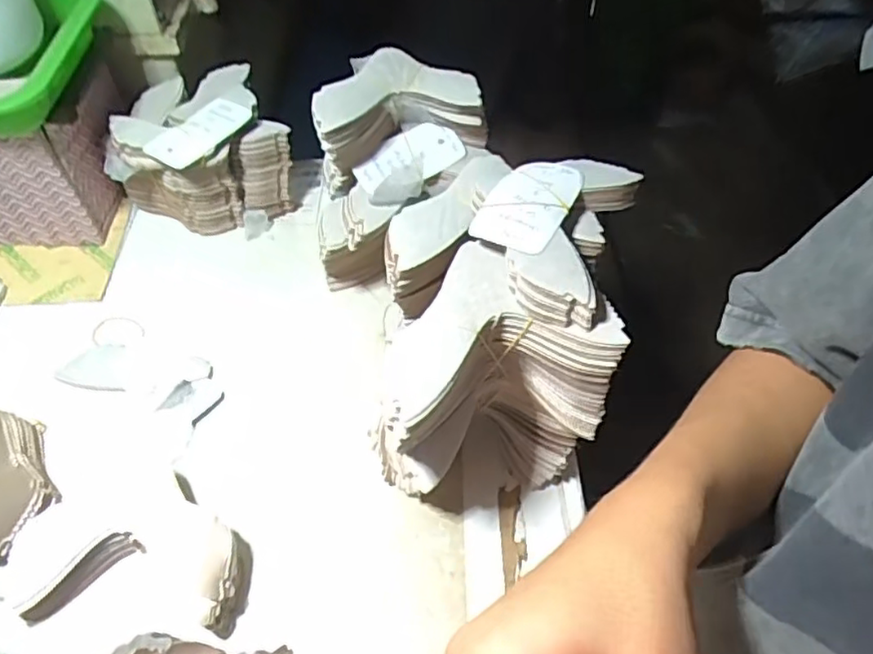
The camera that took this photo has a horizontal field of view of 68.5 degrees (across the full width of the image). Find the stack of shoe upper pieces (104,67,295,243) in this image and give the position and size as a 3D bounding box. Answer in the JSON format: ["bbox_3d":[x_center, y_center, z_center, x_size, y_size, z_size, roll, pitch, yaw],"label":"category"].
[{"bbox_3d":[-0.244,-0.177,0.663,0.165,0.115,0.153,-28,58,-19],"label":"stack of shoe upper pieces"}]

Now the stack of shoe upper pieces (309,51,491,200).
[{"bbox_3d":[-0.036,-0.183,0.558,0.140,0.075,0.089,-14,54,-10],"label":"stack of shoe upper pieces"}]

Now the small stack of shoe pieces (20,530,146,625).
[{"bbox_3d":[-0.249,0.174,0.448,0.017,0.026,0.082,39,62,25],"label":"small stack of shoe pieces"}]

